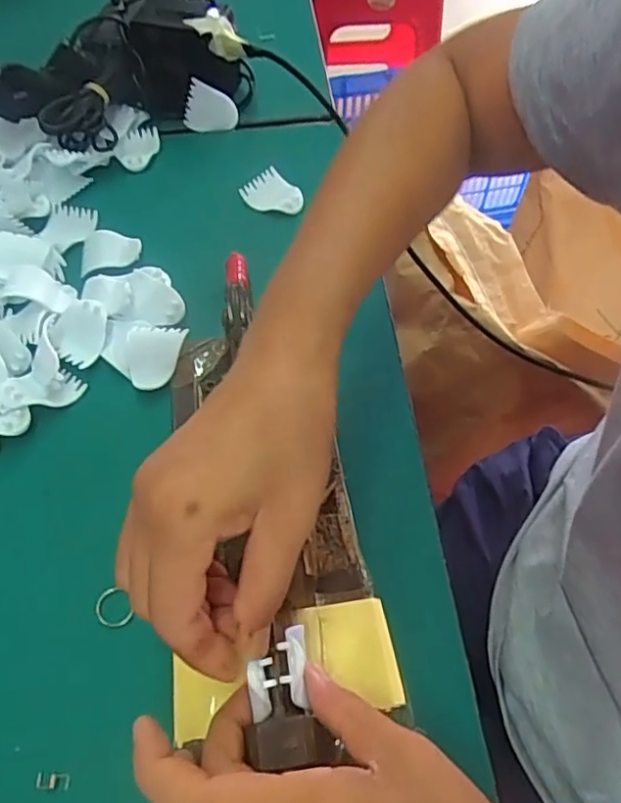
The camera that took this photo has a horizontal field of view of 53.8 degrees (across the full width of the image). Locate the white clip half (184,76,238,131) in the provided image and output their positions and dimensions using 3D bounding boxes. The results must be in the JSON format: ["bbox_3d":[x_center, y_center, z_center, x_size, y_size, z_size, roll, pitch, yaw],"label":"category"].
[{"bbox_3d":[-0.088,-0.258,0.542,0.046,0.041,0.012,17,37,-12],"label":"white clip half"}]

